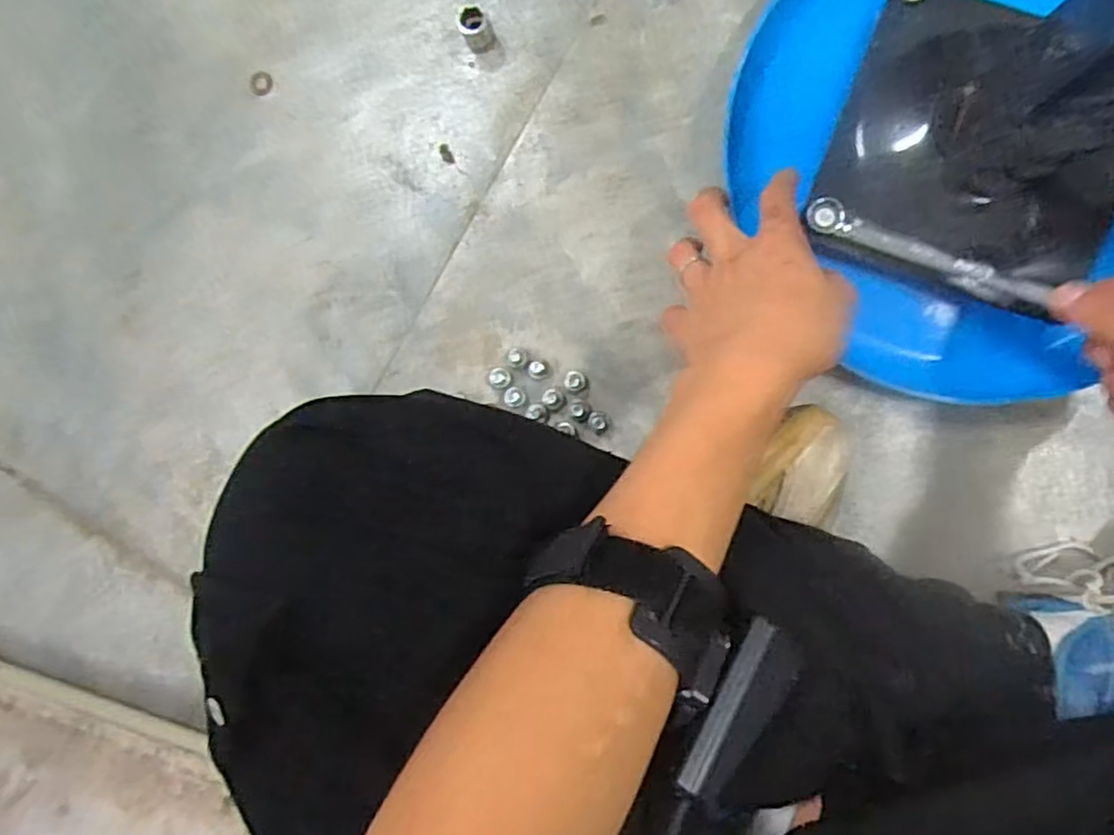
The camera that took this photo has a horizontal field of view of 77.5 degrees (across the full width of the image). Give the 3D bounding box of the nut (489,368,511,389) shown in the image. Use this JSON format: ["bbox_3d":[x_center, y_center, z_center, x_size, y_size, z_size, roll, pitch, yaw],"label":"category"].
[{"bbox_3d":[-0.038,-0.025,0.454,0.014,0.007,0.014,0,91,7],"label":"nut"}]

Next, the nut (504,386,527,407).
[{"bbox_3d":[-0.027,-0.013,0.453,0.014,0.006,0.013,0,91,7],"label":"nut"}]

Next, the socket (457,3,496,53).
[{"bbox_3d":[-0.052,-0.251,0.447,0.019,0.027,0.020,0,91,7],"label":"socket"}]

